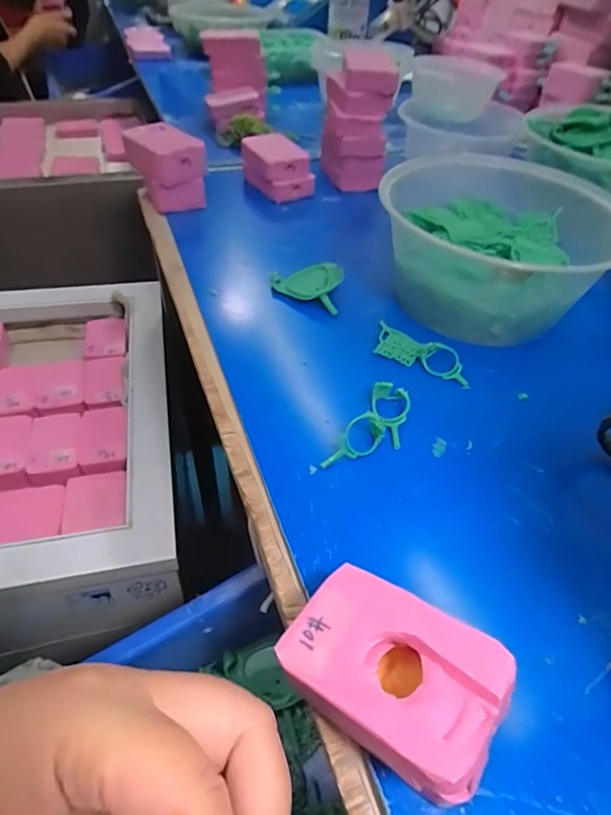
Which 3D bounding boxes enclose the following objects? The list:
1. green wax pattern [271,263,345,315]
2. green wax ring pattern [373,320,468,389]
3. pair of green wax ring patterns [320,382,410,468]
[{"bbox_3d":[0.000,-0.091,0.372,0.052,0.020,0.045,3,46,-1],"label":"green wax pattern"},{"bbox_3d":[0.078,-0.037,0.332,0.067,0.010,0.031,21,48,15],"label":"green wax ring pattern"},{"bbox_3d":[0.039,0.012,0.278,0.028,0.014,0.068,25,49,19],"label":"pair of green wax ring patterns"}]

